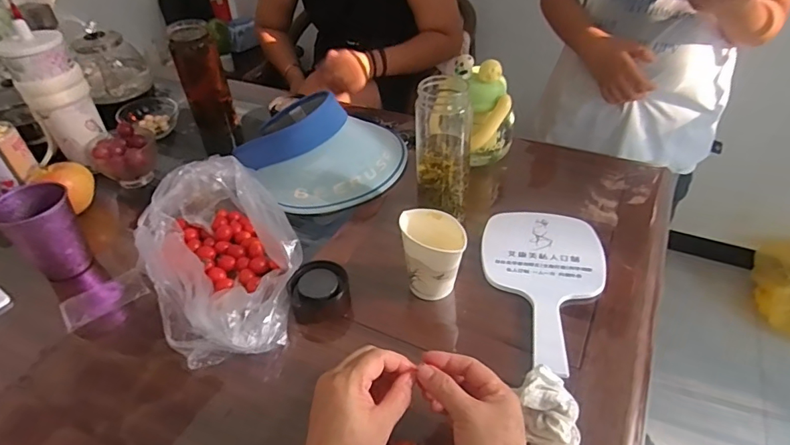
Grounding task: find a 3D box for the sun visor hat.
[{"bbox_3d":[-0.120,-0.135,0.756,0.250,0.103,0.246,-27,46,-25],"label":"sun visor hat"}]

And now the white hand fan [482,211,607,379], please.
[{"bbox_3d":[0.175,0.068,0.567,0.142,0.008,0.239,7,41,12],"label":"white hand fan"}]

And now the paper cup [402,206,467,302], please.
[{"bbox_3d":[0.043,0.037,0.553,0.066,0.080,0.072,-3,40,1],"label":"paper cup"}]

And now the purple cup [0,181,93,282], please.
[{"bbox_3d":[-0.438,0.014,0.601,0.076,0.104,0.075,-2,40,2],"label":"purple cup"}]

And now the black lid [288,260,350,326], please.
[{"bbox_3d":[-0.089,0.083,0.557,0.069,0.046,0.059,-20,43,-19],"label":"black lid"}]

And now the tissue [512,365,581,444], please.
[{"bbox_3d":[0.138,0.165,0.422,0.049,0.037,0.080,-2,40,2],"label":"tissue"}]

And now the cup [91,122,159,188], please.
[{"bbox_3d":[-0.431,-0.101,0.774,0.093,0.082,0.076,-26,45,-24],"label":"cup"}]

